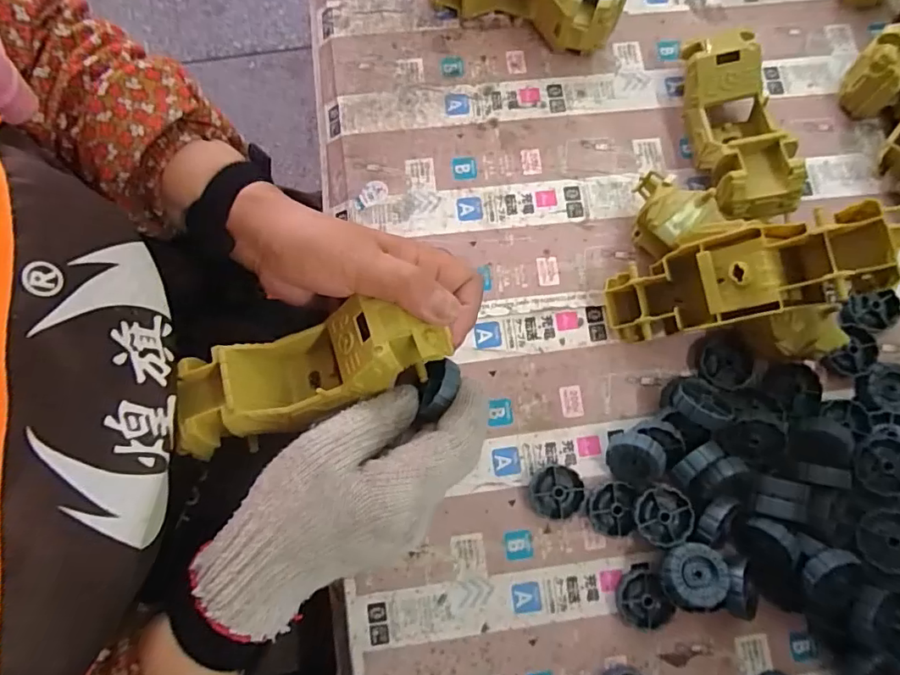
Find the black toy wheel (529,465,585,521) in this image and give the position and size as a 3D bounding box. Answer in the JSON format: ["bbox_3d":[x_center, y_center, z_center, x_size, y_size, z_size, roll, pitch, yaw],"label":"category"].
[{"bbox_3d":[0.076,0.111,0.377,0.036,0.011,0.036,0,77,-2],"label":"black toy wheel"}]

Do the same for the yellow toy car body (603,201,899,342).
[{"bbox_3d":[0.190,-0.038,0.345,0.179,0.050,0.057,-15,76,28],"label":"yellow toy car body"}]

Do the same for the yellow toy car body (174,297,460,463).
[{"bbox_3d":[-0.077,0.021,0.308,0.151,0.052,0.056,-18,78,4],"label":"yellow toy car body"}]

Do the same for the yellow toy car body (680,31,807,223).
[{"bbox_3d":[0.214,-0.158,0.401,0.057,0.070,0.157,-1,80,-1],"label":"yellow toy car body"}]

